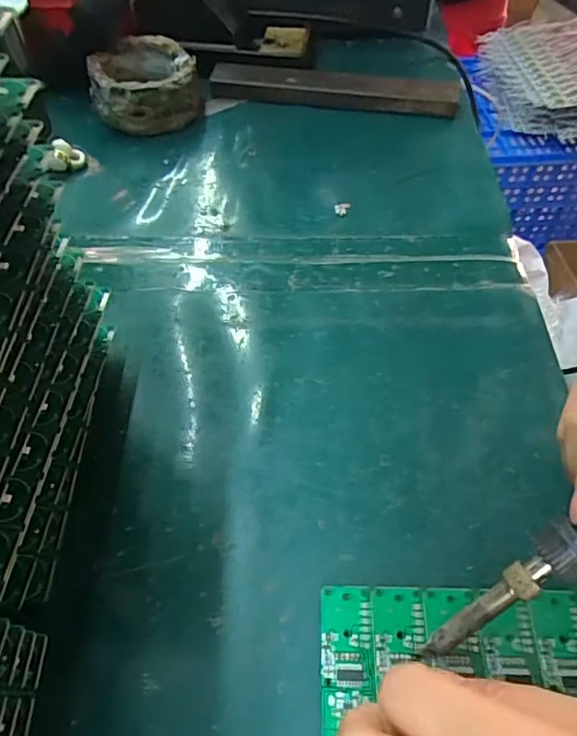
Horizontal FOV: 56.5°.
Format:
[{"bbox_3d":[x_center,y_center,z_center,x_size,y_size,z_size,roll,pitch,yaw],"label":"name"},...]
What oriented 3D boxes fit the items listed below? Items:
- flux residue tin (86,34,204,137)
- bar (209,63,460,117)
[{"bbox_3d":[-0.116,-0.232,0.444,0.082,0.045,0.080,-6,55,-5],"label":"flux residue tin"},{"bbox_3d":[0.039,-0.235,0.457,0.204,0.022,0.027,6,55,3],"label":"bar"}]

